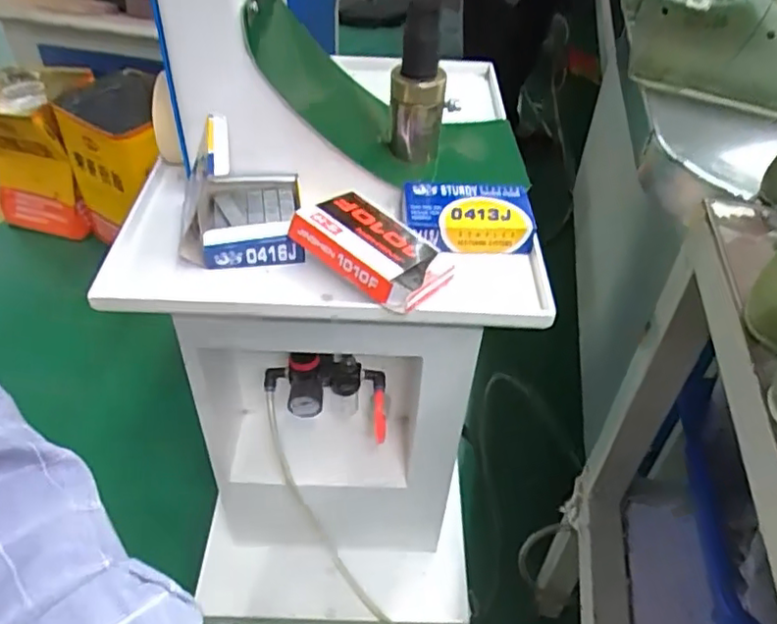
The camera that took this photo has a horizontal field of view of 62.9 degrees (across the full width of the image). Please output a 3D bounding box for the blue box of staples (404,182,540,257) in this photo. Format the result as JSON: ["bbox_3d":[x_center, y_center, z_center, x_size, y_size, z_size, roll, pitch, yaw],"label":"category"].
[{"bbox_3d":[0.074,-0.086,0.599,0.120,0.033,0.073,2,44,0],"label":"blue box of staples"}]

